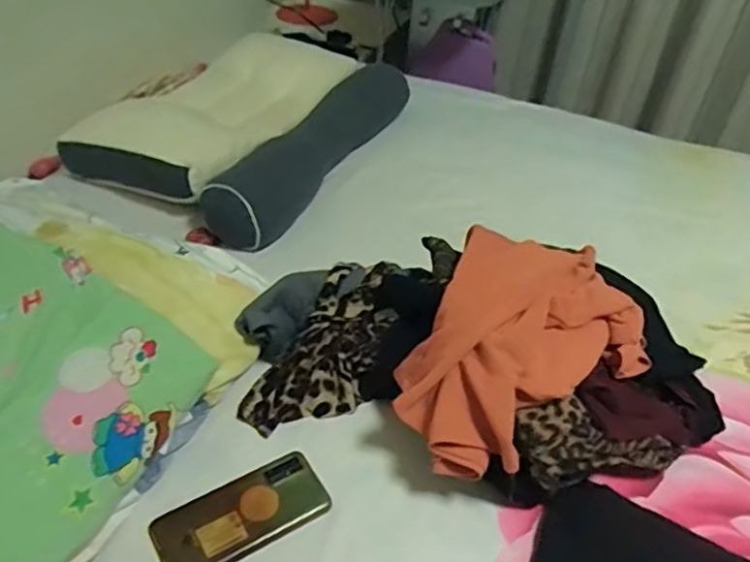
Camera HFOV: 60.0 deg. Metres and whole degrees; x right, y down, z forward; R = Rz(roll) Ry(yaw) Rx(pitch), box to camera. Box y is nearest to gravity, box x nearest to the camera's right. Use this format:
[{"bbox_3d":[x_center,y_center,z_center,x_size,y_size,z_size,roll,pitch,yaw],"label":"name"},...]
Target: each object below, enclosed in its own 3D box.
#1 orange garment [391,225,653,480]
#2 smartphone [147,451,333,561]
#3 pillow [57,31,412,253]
[{"bbox_3d":[0.138,0.057,0.679,0.270,0.096,0.198,-23,46,-30],"label":"orange garment"},{"bbox_3d":[-0.128,0.224,0.623,0.160,0.012,0.075,-22,46,-29],"label":"smartphone"},{"bbox_3d":[-0.197,-0.287,1.148,0.349,0.127,0.604,21,42,19],"label":"pillow"}]

